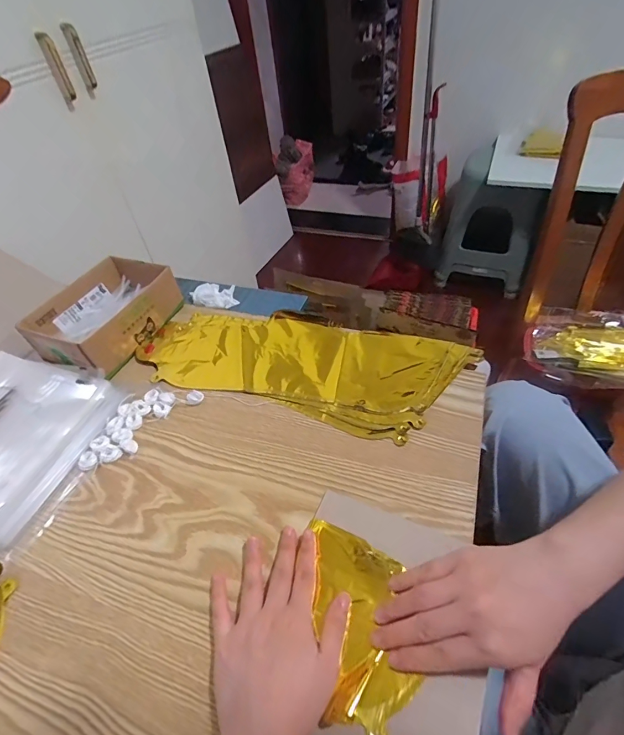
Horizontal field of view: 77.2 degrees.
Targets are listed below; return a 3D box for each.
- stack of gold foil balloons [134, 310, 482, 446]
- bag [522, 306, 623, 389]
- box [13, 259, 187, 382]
[{"bbox_3d":[-0.020,-0.015,0.515,0.403,0.012,0.171,13,50,18],"label":"stack of gold foil balloons"},{"bbox_3d":[0.599,-0.039,0.811,0.278,0.051,0.235,14,50,19],"label":"bag"},{"bbox_3d":[-0.300,-0.082,0.572,0.145,0.058,0.188,16,51,20],"label":"box"}]

